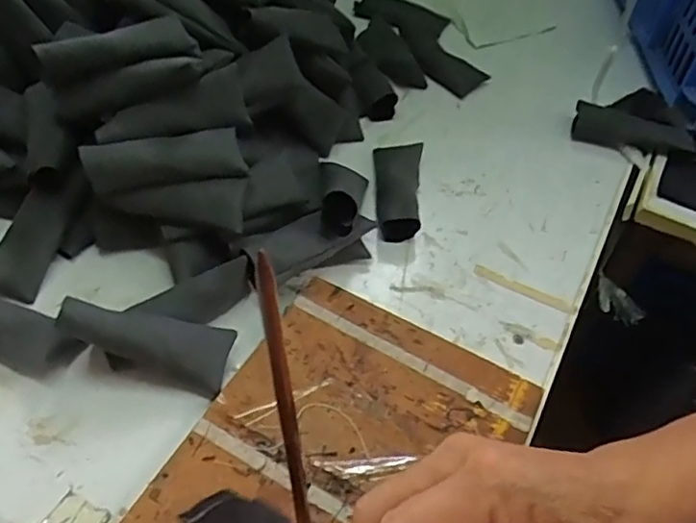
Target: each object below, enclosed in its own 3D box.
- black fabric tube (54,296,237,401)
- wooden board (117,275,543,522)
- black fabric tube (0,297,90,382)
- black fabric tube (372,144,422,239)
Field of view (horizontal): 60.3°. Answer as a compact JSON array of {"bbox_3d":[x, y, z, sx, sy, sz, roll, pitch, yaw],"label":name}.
[{"bbox_3d":[-0.125,0.049,0.373,0.102,0.017,0.041,21,49,-14],"label":"black fabric tube"},{"bbox_3d":[-0.017,0.137,0.340,0.177,0.013,0.269,23,53,14],"label":"wooden board"},{"bbox_3d":[-0.225,0.043,0.392,0.102,0.016,0.039,18,52,10],"label":"black fabric tube"},{"bbox_3d":[0.042,-0.062,0.491,0.039,0.023,0.102,4,51,-1],"label":"black fabric tube"}]

